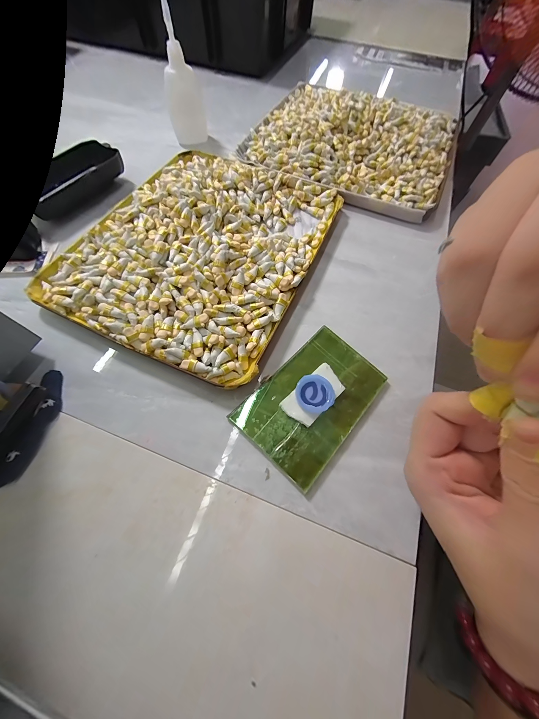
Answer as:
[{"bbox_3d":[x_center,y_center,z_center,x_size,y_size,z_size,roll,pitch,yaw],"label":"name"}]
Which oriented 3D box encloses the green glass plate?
[{"bbox_3d":[0.031,0.026,0.177,0.067,0.010,0.102,40,70,14],"label":"green glass plate"}]

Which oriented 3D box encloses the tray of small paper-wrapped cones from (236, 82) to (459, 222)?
[{"bbox_3d":[0.106,-0.282,0.311,0.243,0.033,0.227,26,67,9],"label":"tray of small paper-wrapped cones"}]

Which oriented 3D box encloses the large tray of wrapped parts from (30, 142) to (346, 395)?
[{"bbox_3d":[-0.059,-0.110,0.228,0.194,0.025,0.236,23,67,8],"label":"large tray of wrapped parts"}]

